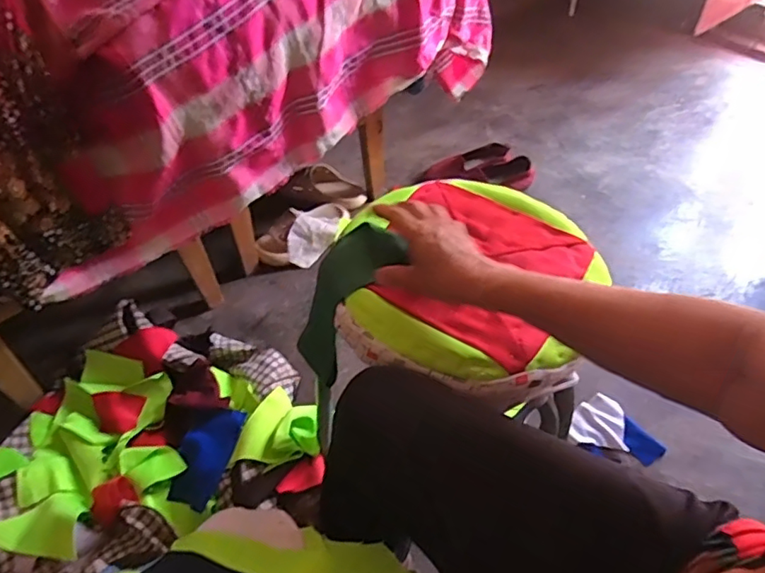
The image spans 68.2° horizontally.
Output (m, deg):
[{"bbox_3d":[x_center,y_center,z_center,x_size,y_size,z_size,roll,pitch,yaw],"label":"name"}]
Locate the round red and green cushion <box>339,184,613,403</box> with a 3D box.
[{"bbox_3d":[0.094,-0.017,0.615,0.274,0.038,0.277,-1,49,1],"label":"round red and green cushion"}]

